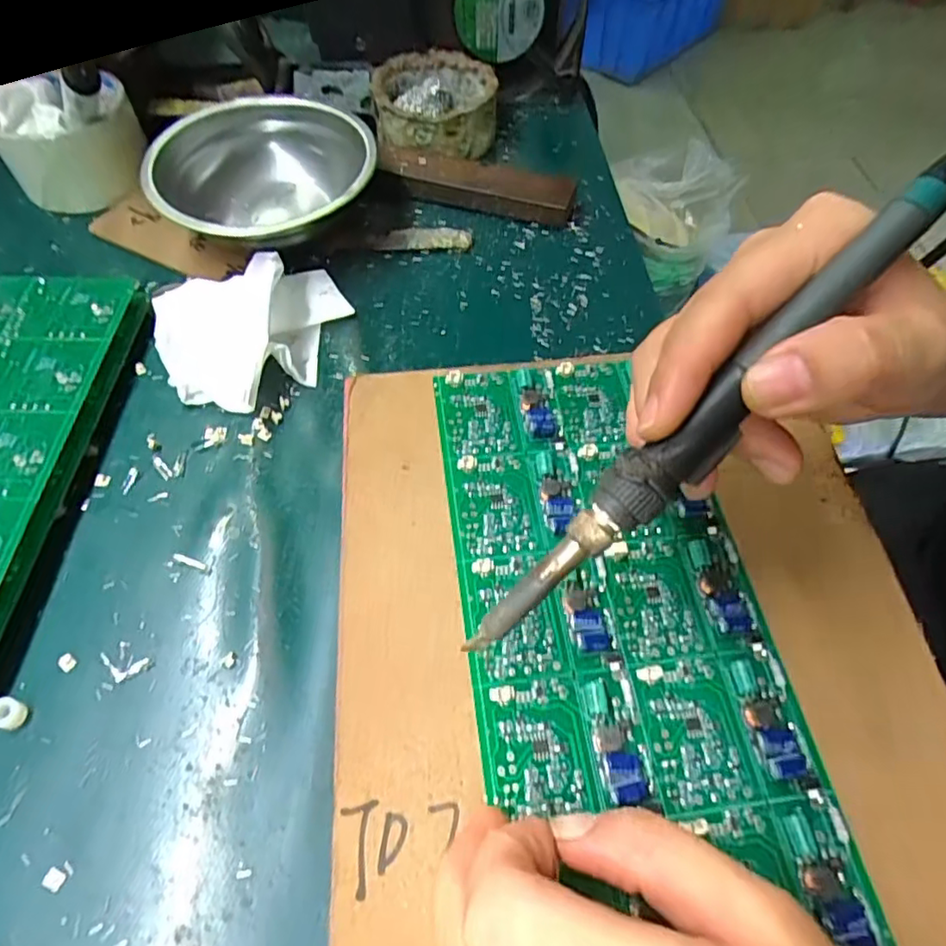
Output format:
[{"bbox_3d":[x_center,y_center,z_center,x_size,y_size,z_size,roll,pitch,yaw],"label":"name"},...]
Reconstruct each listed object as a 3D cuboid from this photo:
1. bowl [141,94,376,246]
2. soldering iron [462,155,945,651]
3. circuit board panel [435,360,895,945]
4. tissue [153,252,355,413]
[{"bbox_3d":[-0.121,-0.172,0.354,0.123,0.045,0.116,0,58,-1],"label":"bowl"},{"bbox_3d":[0.071,-0.019,0.164,0.198,0.014,0.018,-45,65,5],"label":"soldering iron"},{"bbox_3d":[0.048,0.040,0.217,0.104,0.008,0.206,-6,58,-5],"label":"circuit board panel"},{"bbox_3d":[-0.111,-0.077,0.307,0.096,0.034,0.088,-22,61,-14],"label":"tissue"}]

